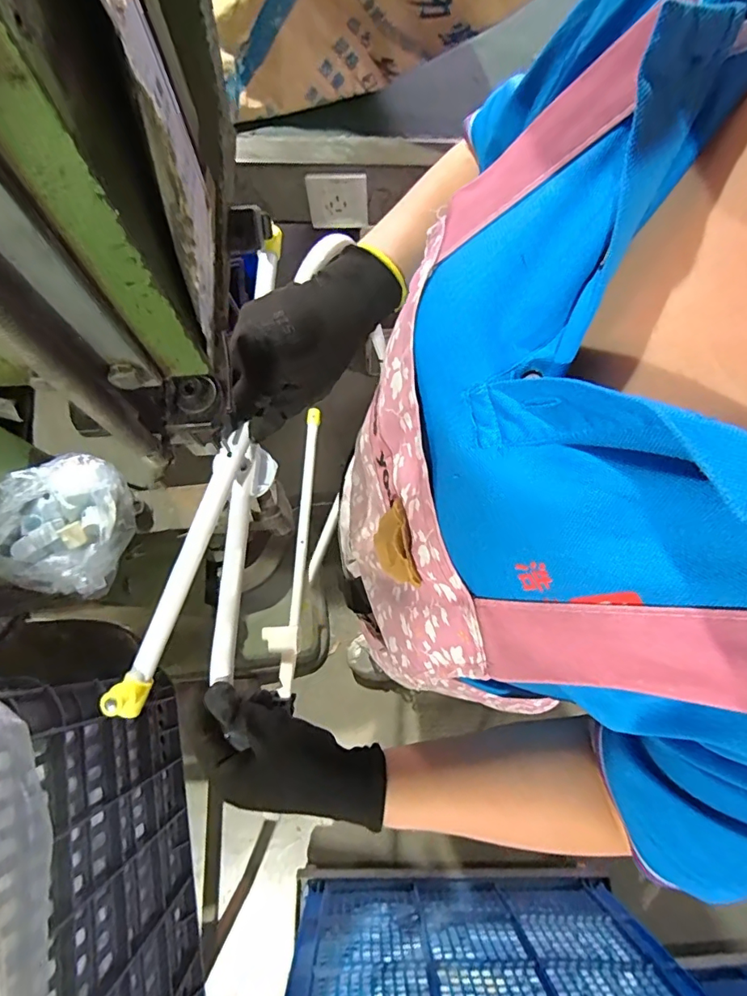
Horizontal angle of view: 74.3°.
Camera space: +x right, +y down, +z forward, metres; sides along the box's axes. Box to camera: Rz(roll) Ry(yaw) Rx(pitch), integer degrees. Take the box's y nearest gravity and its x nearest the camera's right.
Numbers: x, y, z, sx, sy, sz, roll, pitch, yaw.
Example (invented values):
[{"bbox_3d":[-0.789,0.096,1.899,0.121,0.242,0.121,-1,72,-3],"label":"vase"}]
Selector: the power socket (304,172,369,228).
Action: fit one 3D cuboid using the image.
[{"bbox_3d":[-0.054,-0.453,0.752,0.090,0.094,0.010,-7,74,-3],"label":"power socket"}]

